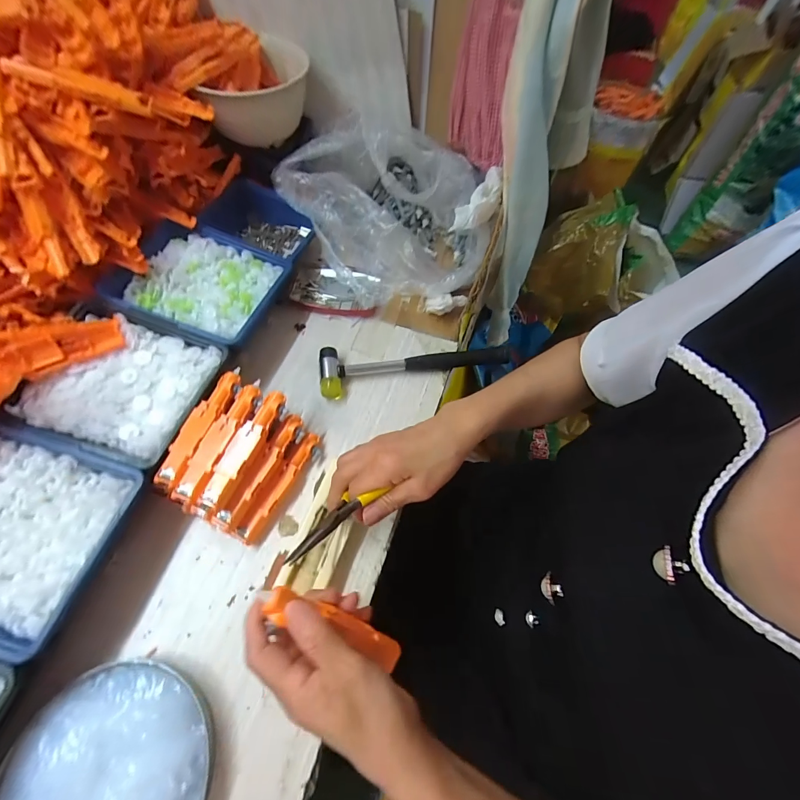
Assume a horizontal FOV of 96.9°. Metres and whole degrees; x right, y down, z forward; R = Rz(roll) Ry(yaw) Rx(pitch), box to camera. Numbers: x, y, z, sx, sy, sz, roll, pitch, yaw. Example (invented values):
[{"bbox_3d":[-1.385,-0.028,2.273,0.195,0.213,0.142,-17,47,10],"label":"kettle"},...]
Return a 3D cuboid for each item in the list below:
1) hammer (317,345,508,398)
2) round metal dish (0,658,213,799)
[{"bbox_3d":[0.020,-0.045,0.432,0.229,0.022,0.056,-6,61,-6],"label":"hammer"},{"bbox_3d":[-0.212,0.275,0.251,0.140,0.027,0.142,1,61,-2],"label":"round metal dish"}]

